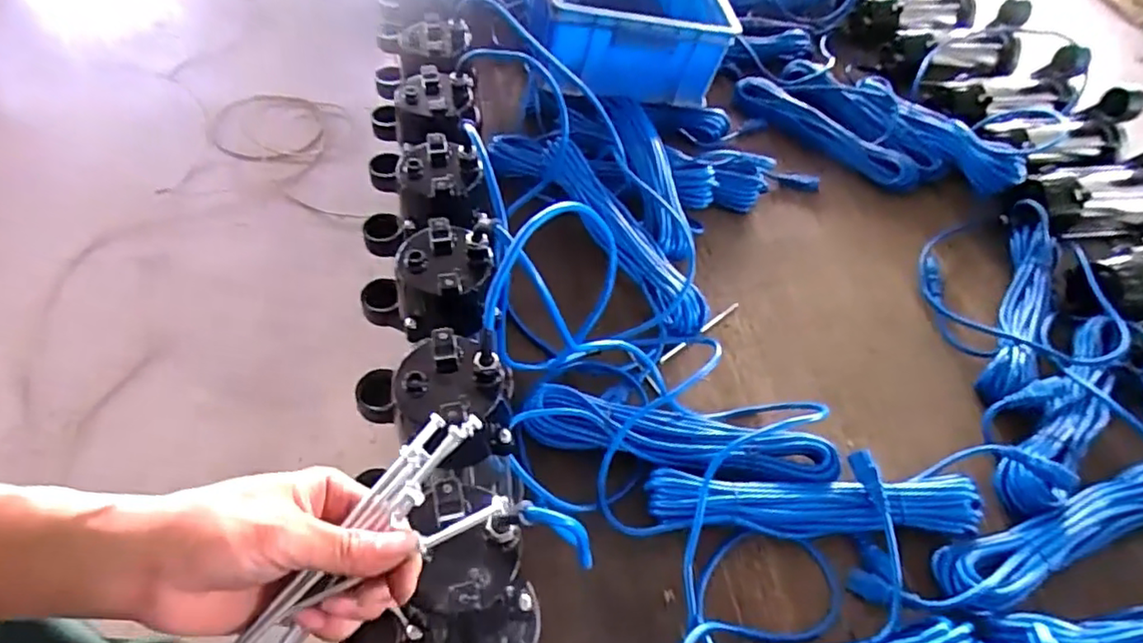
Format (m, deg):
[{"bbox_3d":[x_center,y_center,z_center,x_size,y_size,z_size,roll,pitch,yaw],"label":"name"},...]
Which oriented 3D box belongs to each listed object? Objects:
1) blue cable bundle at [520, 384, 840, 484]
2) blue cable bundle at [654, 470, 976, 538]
[{"bbox_3d":[0.116,0.127,0.680,0.339,0.038,0.063,11,52,4],"label":"blue cable bundle"},{"bbox_3d":[0.252,0.184,0.652,0.345,0.040,0.066,3,52,-3],"label":"blue cable bundle"}]

